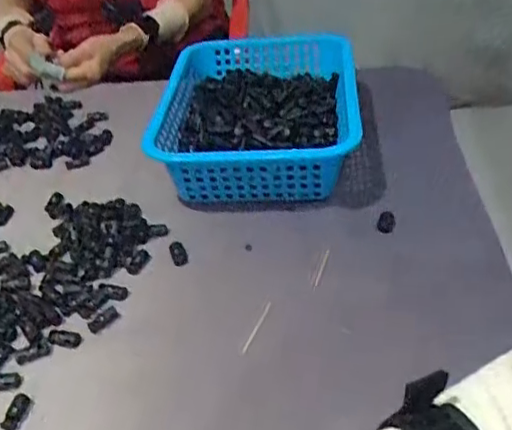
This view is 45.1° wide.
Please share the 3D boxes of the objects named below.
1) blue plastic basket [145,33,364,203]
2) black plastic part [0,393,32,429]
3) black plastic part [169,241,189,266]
[{"bbox_3d":[0.006,-0.117,0.711,0.206,0.095,0.268,-1,37,6],"label":"blue plastic basket"},{"bbox_3d":[-0.181,0.148,0.464,0.013,0.011,0.028,8,51,17],"label":"black plastic part"},{"bbox_3d":[-0.075,0.036,0.594,0.015,0.011,0.026,-11,37,-8],"label":"black plastic part"}]

